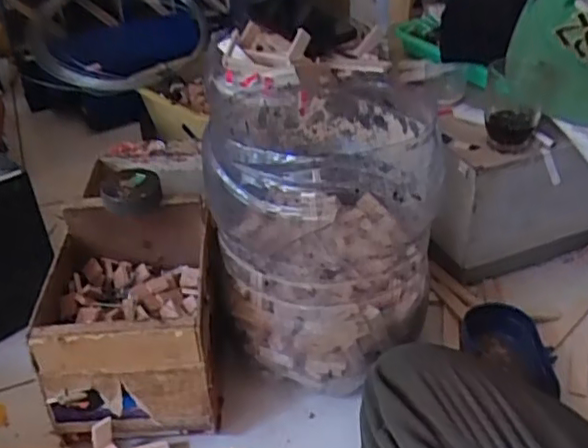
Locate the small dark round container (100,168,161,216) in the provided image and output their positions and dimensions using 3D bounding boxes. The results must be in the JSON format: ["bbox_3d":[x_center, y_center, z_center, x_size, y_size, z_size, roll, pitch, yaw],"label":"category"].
[{"bbox_3d":[-0.176,-0.035,0.677,0.061,0.037,0.054,-13,36,-16],"label":"small dark round container"}]

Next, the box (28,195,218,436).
[{"bbox_3d":[-0.167,0.102,0.662,0.163,0.176,0.167,-5,34,-4],"label":"box"}]

